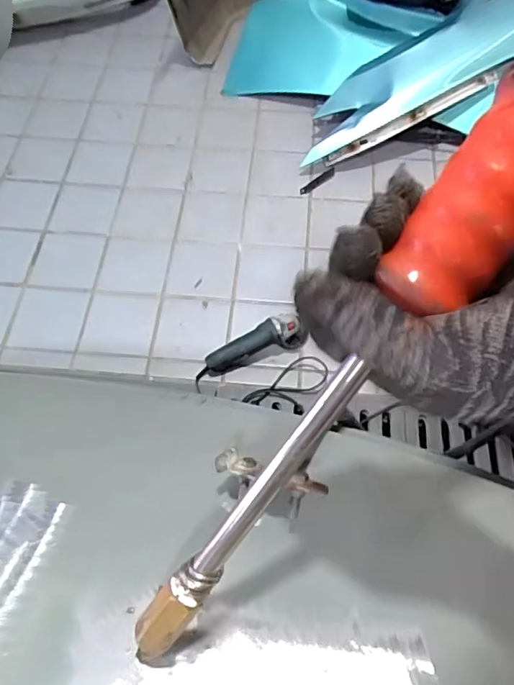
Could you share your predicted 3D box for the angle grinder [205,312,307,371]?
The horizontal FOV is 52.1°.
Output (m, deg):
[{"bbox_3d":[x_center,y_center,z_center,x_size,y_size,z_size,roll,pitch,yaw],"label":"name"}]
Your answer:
[{"bbox_3d":[-0.002,-0.005,1.419,0.285,0.095,0.091,-19,63,-10],"label":"angle grinder"}]

